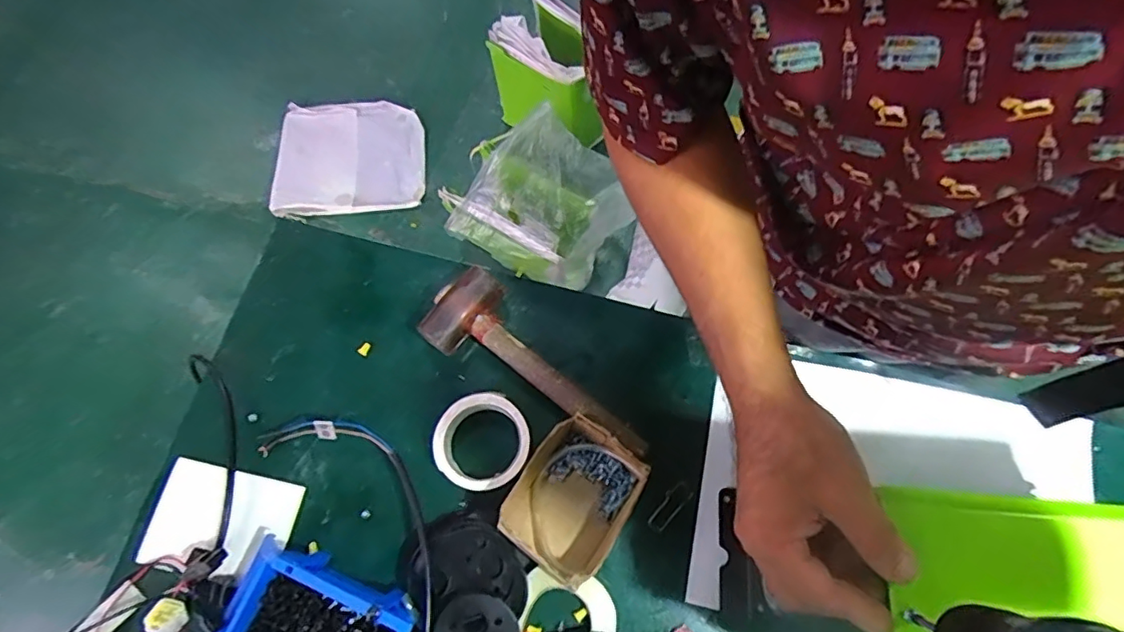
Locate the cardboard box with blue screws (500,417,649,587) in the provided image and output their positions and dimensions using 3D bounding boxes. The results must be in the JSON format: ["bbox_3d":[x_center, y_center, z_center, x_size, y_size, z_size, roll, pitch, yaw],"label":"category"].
[{"bbox_3d":[0.013,0.177,0.562,0.107,0.073,0.132,35,77,11],"label":"cardboard box with blue screws"}]

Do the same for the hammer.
[{"bbox_3d":[-0.025,0.058,0.613,0.270,0.051,0.093,36,77,12],"label":"hammer"}]

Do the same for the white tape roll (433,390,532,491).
[{"bbox_3d":[-0.082,0.132,0.594,0.096,0.036,0.097,-1,73,2],"label":"white tape roll"}]

